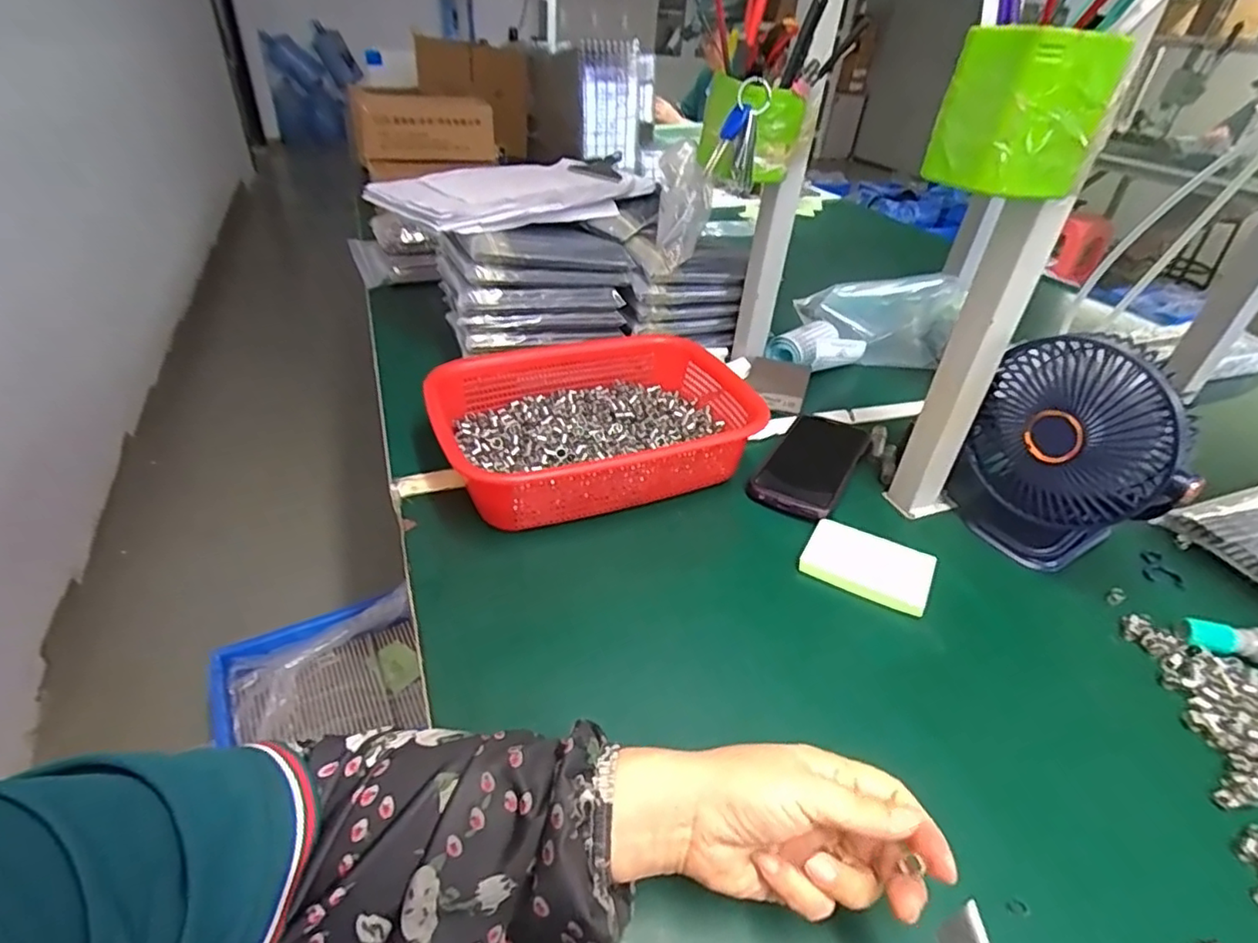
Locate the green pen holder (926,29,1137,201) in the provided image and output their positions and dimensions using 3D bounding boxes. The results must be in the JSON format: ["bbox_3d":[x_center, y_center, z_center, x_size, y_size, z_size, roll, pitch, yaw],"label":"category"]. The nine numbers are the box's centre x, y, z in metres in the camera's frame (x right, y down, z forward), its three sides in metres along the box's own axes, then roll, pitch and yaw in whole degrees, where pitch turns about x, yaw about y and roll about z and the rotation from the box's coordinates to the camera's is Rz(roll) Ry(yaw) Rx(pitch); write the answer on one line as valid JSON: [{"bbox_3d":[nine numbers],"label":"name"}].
[{"bbox_3d":[0.231,-0.211,0.364,0.070,0.078,0.068,-9,38,-18],"label":"green pen holder"}]

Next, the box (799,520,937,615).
[{"bbox_3d":[0.192,0.074,0.493,0.094,0.012,0.067,21,38,21],"label":"box"}]

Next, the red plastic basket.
[{"bbox_3d":[-0.027,-0.047,0.571,0.289,0.062,0.206,-12,39,-22],"label":"red plastic basket"}]

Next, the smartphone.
[{"bbox_3d":[0.180,-0.012,0.598,0.075,0.009,0.167,23,39,24],"label":"smartphone"}]

